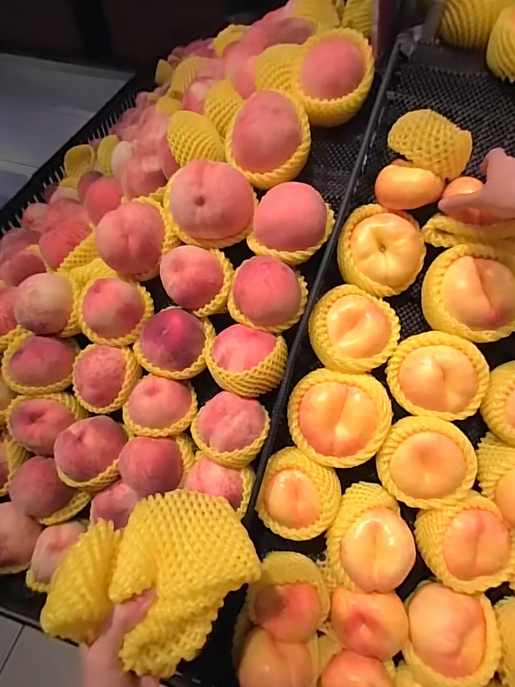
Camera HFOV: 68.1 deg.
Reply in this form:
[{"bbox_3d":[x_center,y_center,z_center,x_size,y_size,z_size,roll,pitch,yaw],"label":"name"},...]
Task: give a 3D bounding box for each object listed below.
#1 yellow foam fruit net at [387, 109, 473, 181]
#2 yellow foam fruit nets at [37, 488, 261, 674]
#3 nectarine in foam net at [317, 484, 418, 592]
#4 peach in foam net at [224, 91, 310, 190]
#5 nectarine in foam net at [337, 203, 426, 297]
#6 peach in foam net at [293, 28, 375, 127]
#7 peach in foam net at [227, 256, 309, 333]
[{"bbox_3d":[0.185,-0.212,0.410,0.087,0.054,0.040,21,60,12],"label":"yellow foam fruit net"},{"bbox_3d":[-0.074,0.170,0.287,0.109,0.058,0.130,40,65,22],"label":"yellow foam fruit nets"},{"bbox_3d":[0.126,0.227,0.447,0.088,0.085,0.106,6,57,4],"label":"nectarine in foam net"},{"bbox_3d":[0.013,-0.256,0.475,0.097,0.075,0.086,-10,58,-6],"label":"peach in foam net"},{"bbox_3d":[0.147,-0.110,0.458,0.102,0.059,0.099,1,96,14],"label":"nectarine in foam net"},{"bbox_3d":[0.094,-0.337,0.477,0.092,0.072,0.096,2,57,1],"label":"peach in foam net"},{"bbox_3d":[0.013,-0.060,0.456,0.094,0.062,0.073,-2,57,-1],"label":"peach in foam net"}]

